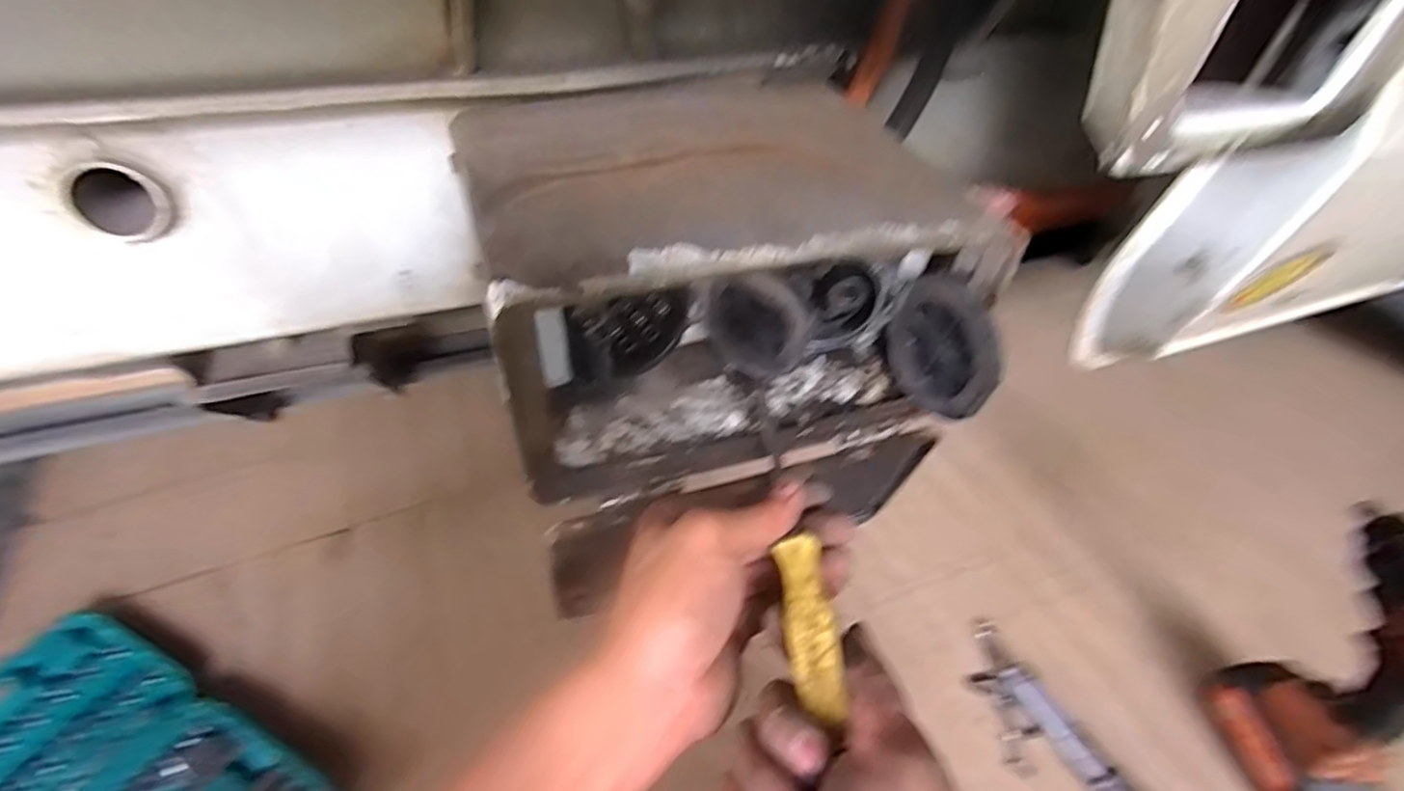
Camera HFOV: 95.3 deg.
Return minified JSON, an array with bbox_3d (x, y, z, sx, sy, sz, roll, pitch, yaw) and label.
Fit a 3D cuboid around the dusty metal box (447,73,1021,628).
[{"bbox_3d":[0.001,-0.052,0.362,0.234,0.154,0.210,-16,46,-19],"label":"dusty metal box"}]

